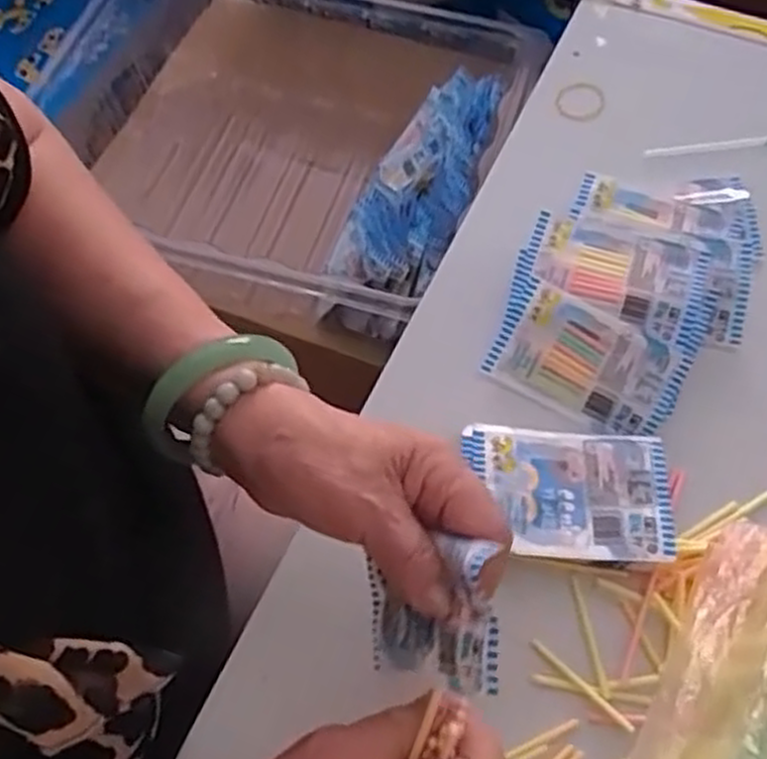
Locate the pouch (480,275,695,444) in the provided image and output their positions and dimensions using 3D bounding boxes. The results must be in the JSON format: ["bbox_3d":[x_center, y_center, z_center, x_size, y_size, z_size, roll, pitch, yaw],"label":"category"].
[{"bbox_3d":[0.118,-0.009,0.464,0.105,0.012,0.063,29,94,13],"label":"pouch"}]

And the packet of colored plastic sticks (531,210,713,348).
[{"bbox_3d":[0.137,-0.062,0.476,0.102,0.014,0.064,18,66,12],"label":"packet of colored plastic sticks"}]

